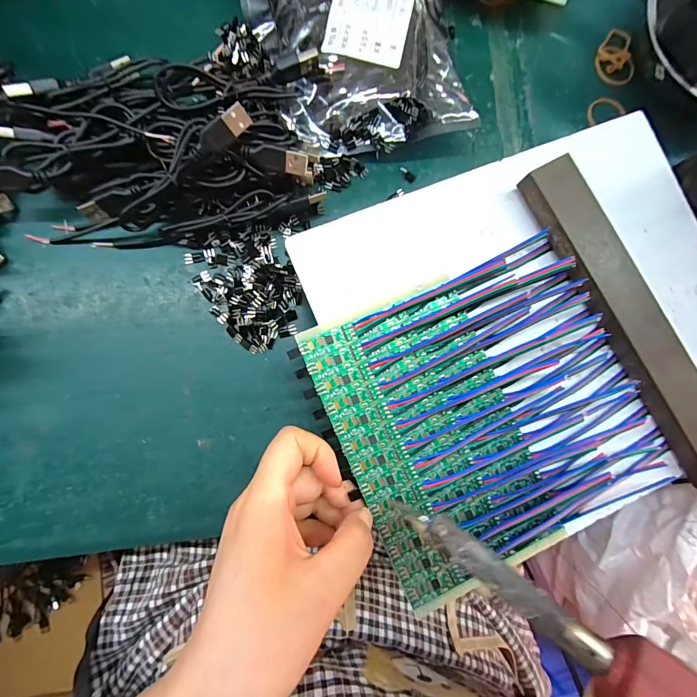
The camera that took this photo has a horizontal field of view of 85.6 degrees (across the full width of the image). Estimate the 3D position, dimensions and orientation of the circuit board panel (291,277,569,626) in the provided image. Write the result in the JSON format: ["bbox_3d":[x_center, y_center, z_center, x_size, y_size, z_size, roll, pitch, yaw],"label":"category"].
[{"bbox_3d":[0.047,0.049,0.212,0.096,0.004,0.158,-23,87,-8],"label":"circuit board panel"}]

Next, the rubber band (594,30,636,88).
[{"bbox_3d":[0.202,-0.223,0.284,0.028,0.007,0.041,-4,85,-6],"label":"rubber band"}]

